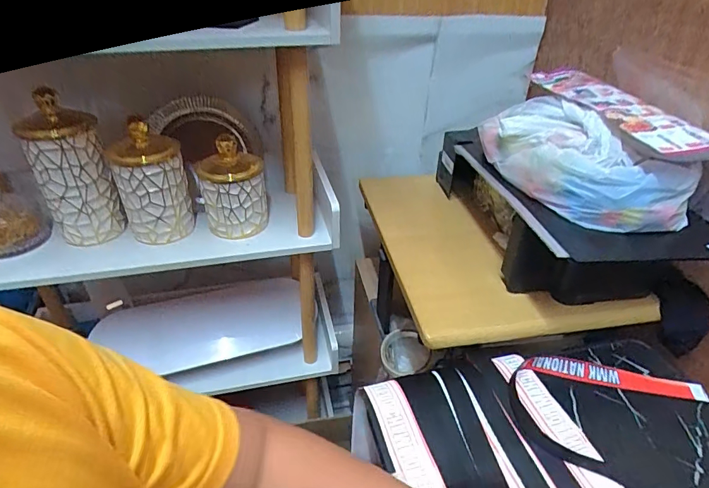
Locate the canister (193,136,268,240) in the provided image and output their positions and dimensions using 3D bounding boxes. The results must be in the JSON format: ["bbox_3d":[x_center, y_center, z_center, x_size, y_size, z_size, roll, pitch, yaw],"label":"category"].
[{"bbox_3d":[-0.207,-0.096,0.750,0.108,0.144,0.096,-5,34,-8],"label":"canister"}]

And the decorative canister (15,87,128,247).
[{"bbox_3d":[-0.458,-0.116,0.718,0.104,0.217,0.094,-19,38,-27],"label":"decorative canister"}]

